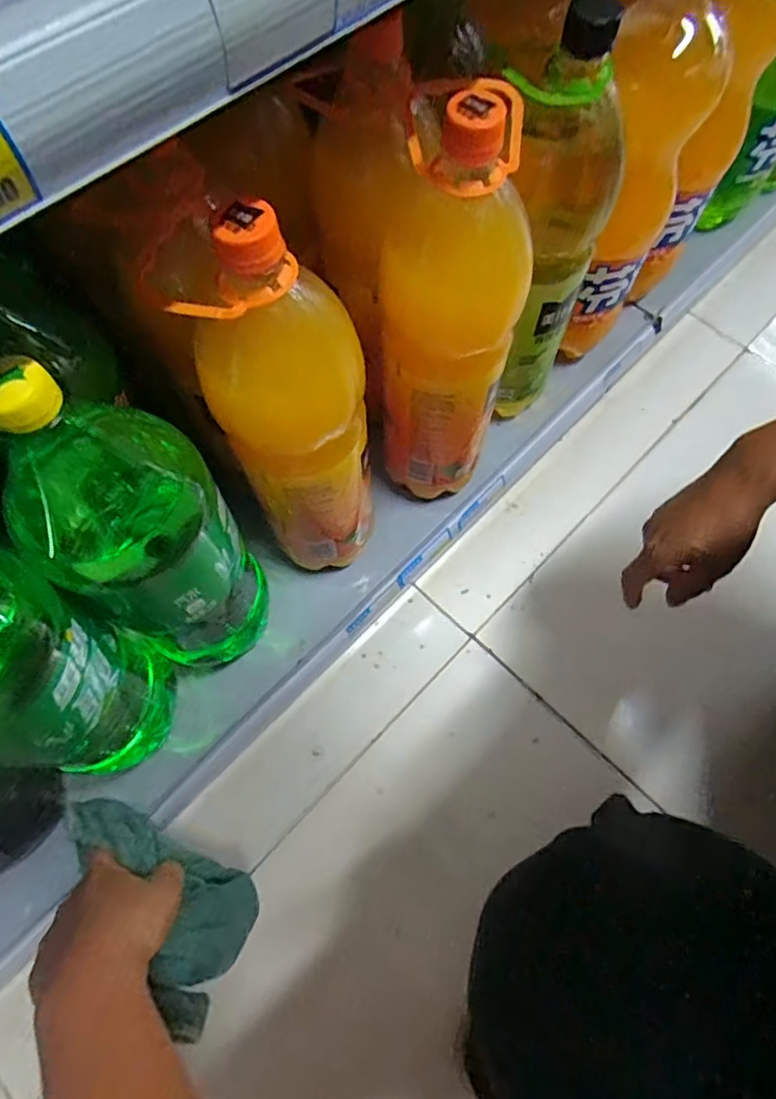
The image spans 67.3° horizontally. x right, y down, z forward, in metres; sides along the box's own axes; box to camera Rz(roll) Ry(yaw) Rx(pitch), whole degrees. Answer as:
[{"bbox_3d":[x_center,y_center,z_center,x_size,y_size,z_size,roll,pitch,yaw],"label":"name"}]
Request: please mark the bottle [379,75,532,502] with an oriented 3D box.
[{"bbox_3d":[0.043,-0.153,0.431,0.089,0.316,0.112,12,68,4],"label":"bottle"}]

